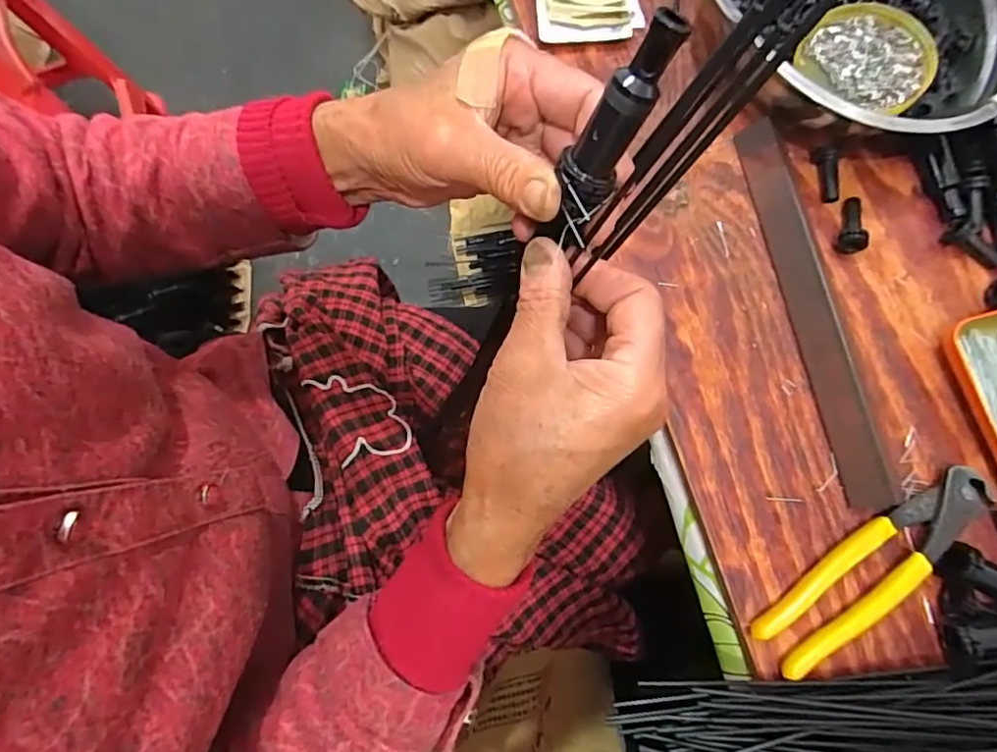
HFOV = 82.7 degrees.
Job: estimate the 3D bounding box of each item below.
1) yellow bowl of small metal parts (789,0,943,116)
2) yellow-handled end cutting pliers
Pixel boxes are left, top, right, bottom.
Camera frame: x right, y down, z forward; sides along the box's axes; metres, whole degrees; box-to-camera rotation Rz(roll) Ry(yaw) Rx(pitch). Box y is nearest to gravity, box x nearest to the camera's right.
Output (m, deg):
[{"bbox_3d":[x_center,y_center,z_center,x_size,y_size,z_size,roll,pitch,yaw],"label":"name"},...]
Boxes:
[{"bbox_3d":[0.248,-0.214,0.380,0.079,0.015,0.075,0,77,2],"label":"yellow bowl of small metal parts"},{"bbox_3d":[0.221,0.112,0.332,0.159,0.014,0.039,-34,78,-6],"label":"yellow-handled end cutting pliers"}]

